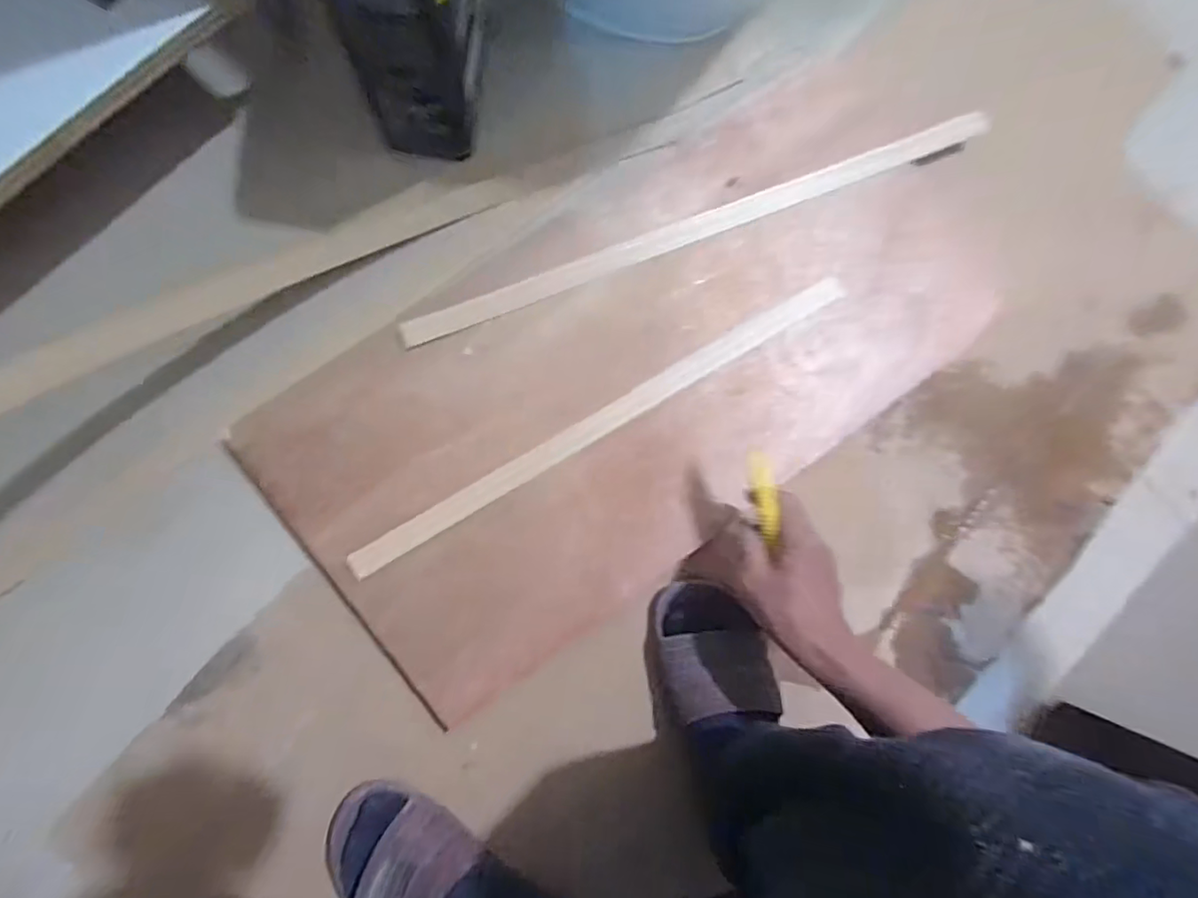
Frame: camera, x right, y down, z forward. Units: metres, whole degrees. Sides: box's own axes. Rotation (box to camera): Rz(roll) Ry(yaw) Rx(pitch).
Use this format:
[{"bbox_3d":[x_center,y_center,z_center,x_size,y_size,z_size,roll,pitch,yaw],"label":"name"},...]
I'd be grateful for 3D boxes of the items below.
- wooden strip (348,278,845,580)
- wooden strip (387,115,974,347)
[{"bbox_3d":[0.009,-0.028,0.531,0.513,0.011,0.025,-31,94,-5],"label":"wooden strip"},{"bbox_3d":[0.102,-0.215,0.542,0.595,0.007,0.028,-23,93,-6],"label":"wooden strip"}]

